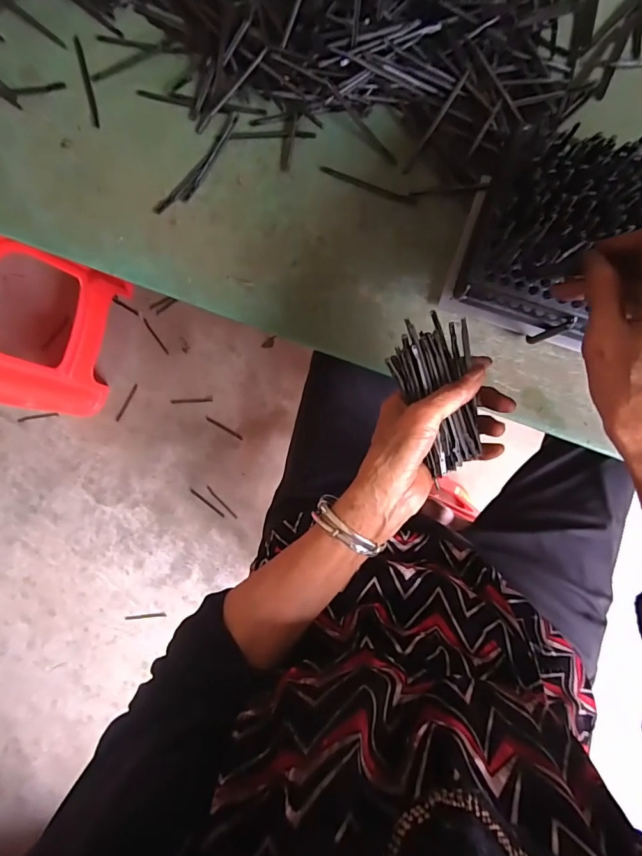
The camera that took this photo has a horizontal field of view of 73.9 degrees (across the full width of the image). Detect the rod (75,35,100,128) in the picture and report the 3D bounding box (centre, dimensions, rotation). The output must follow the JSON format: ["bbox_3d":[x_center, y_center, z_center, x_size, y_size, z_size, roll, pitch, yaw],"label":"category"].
[{"bbox_3d":[-0.247,-0.365,0.450,0.007,0.004,0.095,-13,90,1],"label":"rod"}]

